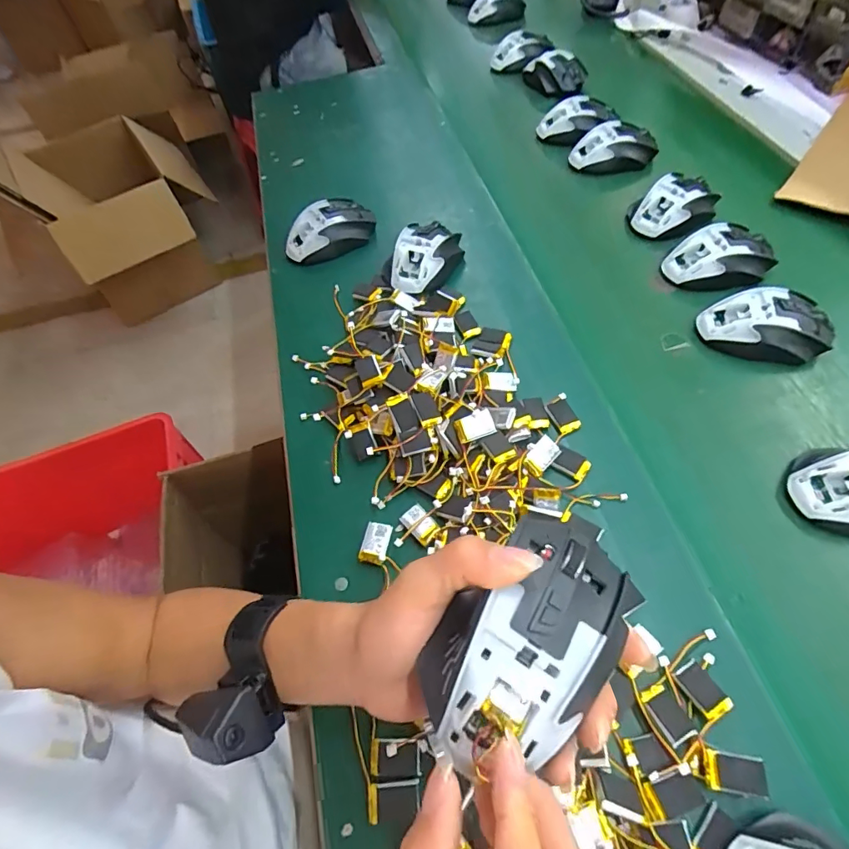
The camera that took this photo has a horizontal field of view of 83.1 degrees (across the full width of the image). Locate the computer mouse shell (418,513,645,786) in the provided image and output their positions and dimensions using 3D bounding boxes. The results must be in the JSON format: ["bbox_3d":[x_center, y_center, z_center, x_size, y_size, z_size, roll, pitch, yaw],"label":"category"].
[{"bbox_3d":[0.046,0.096,0.214,0.067,0.030,0.114,39,67,25],"label":"computer mouse shell"}]

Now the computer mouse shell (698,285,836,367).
[{"bbox_3d":[0.335,-0.097,0.468,0.115,0.036,0.069,6,56,11],"label":"computer mouse shell"}]

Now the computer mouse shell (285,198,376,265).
[{"bbox_3d":[-0.118,-0.239,0.589,0.113,0.037,0.068,-39,60,-19],"label":"computer mouse shell"}]

